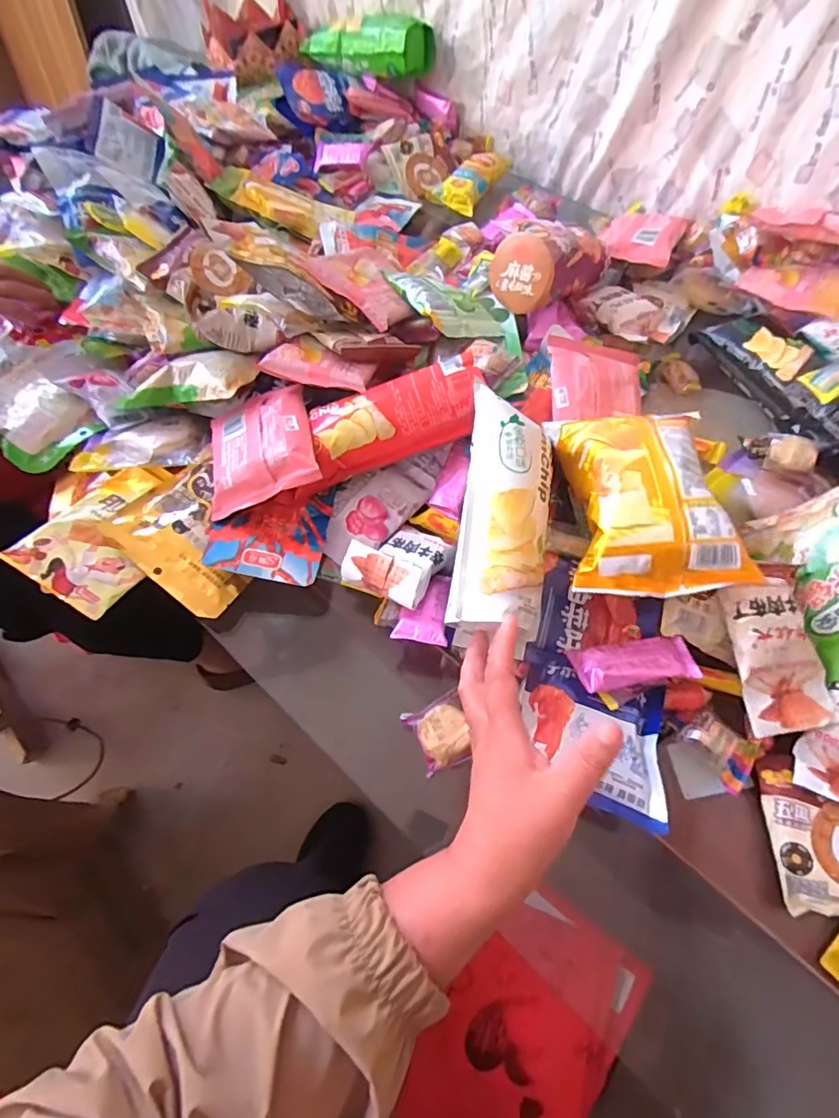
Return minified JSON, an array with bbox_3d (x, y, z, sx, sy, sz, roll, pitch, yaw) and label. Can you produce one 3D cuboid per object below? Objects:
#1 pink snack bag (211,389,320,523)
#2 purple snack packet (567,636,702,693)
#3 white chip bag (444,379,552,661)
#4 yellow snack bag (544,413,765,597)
[{"bbox_3d":[-0.153,-0.112,0.495,0.104,0.020,0.130,-20,60,10],"label":"pink snack bag"},{"bbox_3d":[0.174,0.085,0.424,0.096,0.019,0.036,-8,63,-4],"label":"purple snack packet"},{"bbox_3d":[0.068,-0.038,0.423,0.071,0.038,0.205,6,73,3],"label":"white chip bag"},{"bbox_3d":[0.185,-0.053,0.435,0.122,0.065,0.169,-1,63,0],"label":"yellow snack bag"}]

